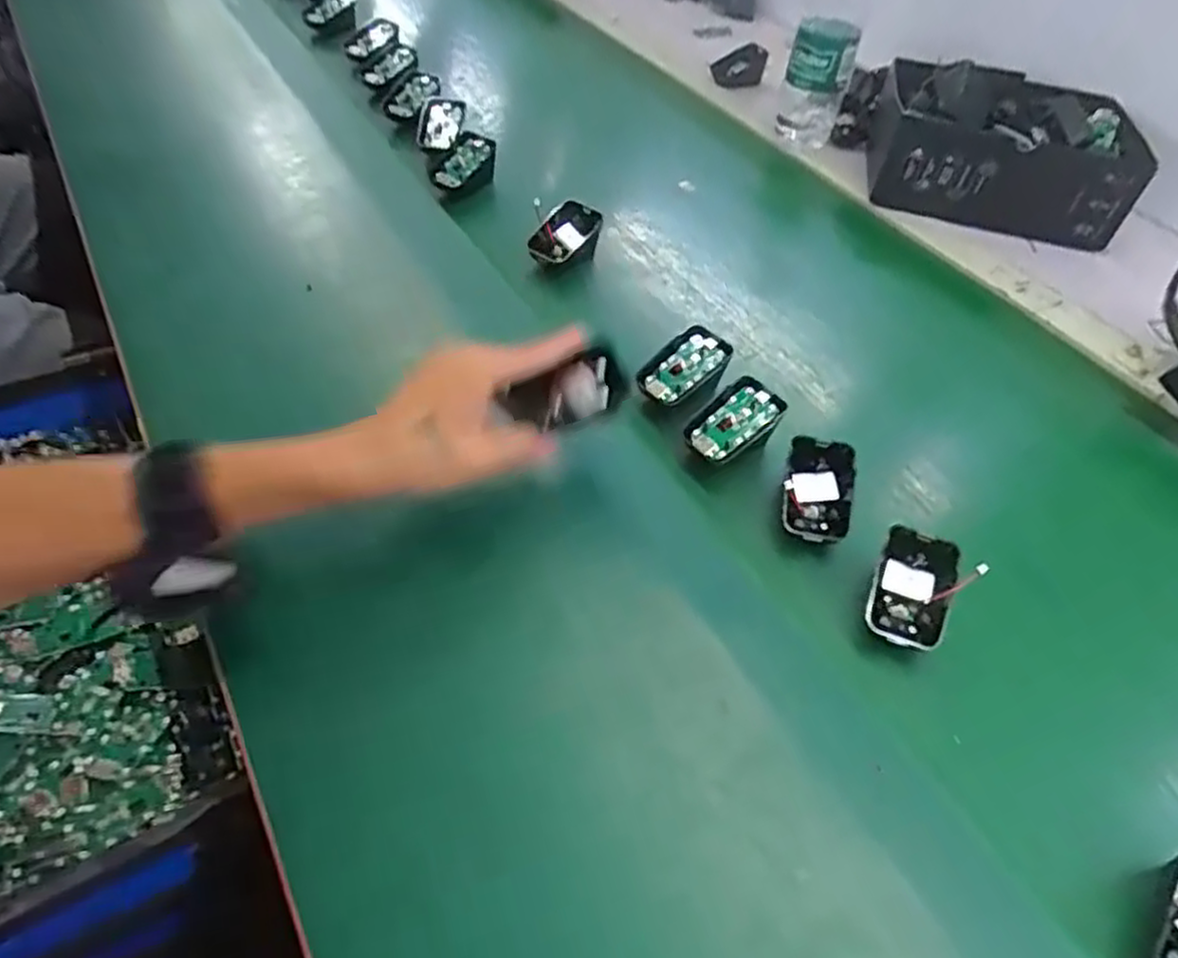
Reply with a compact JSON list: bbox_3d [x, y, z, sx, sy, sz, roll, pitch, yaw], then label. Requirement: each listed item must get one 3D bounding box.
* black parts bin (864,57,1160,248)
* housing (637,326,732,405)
[{"bbox_3d":[0.427,-0.340,0.779,0.246,0.090,0.195,15,50,10],"label":"black parts bin"},{"bbox_3d":[0.072,-0.081,0.551,0.040,0.023,0.071,35,62,27],"label":"housing"}]

